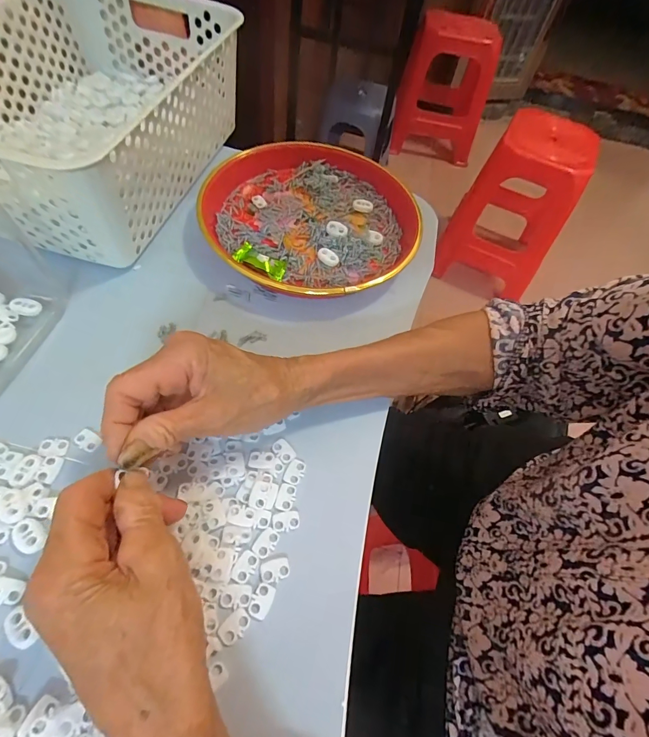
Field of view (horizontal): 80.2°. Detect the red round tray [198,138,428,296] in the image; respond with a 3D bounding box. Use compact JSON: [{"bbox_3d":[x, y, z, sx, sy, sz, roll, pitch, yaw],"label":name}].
[{"bbox_3d":[-0.014,-0.155,0.396,0.213,0.037,0.214,4,56,-5],"label":"red round tray"}]

